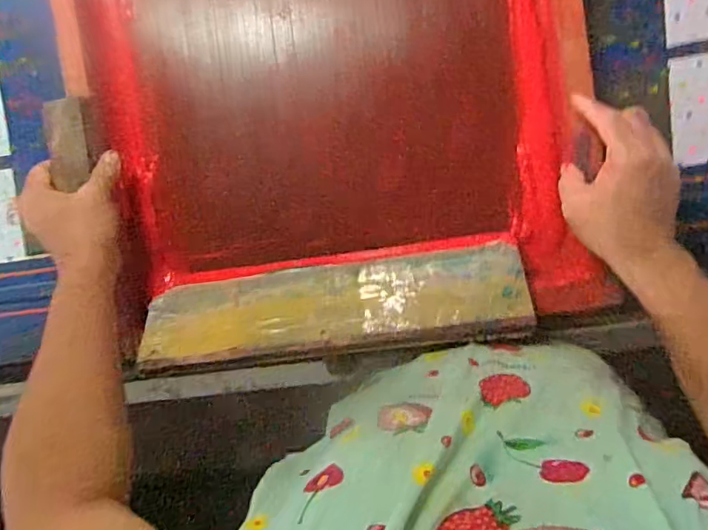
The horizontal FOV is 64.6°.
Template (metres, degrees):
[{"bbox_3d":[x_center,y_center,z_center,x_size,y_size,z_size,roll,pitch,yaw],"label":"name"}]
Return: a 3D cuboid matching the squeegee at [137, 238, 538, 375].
[{"bbox_3d":[-0.025,0.042,0.558,0.375,0.014,0.101,-8,53,7],"label":"squeegee"}]

